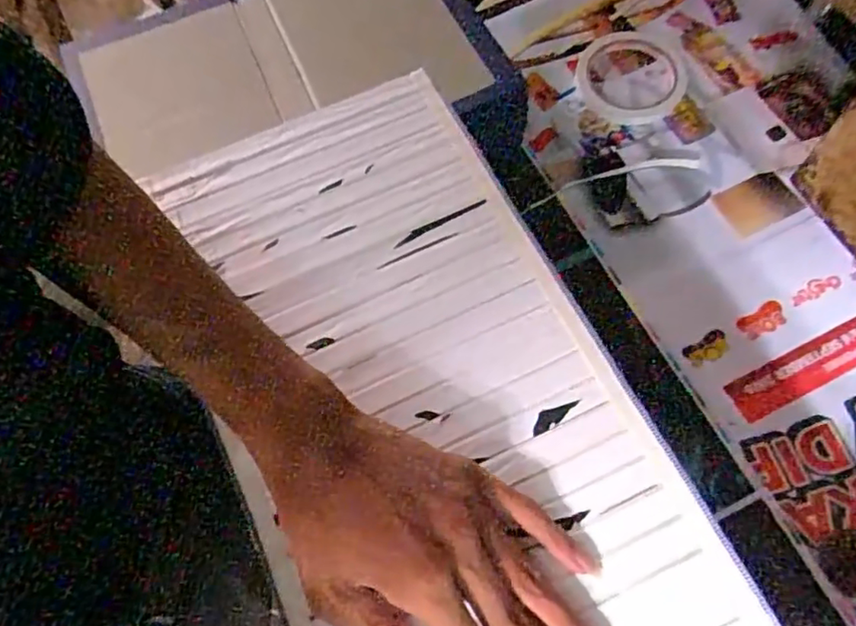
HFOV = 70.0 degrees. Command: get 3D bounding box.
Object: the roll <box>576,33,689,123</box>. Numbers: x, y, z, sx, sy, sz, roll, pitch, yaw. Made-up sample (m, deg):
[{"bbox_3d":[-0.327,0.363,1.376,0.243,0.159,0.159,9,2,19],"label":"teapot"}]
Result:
[{"bbox_3d":[0.181,-0.211,0.546,0.096,0.010,0.093,-1,68,2],"label":"roll"}]

